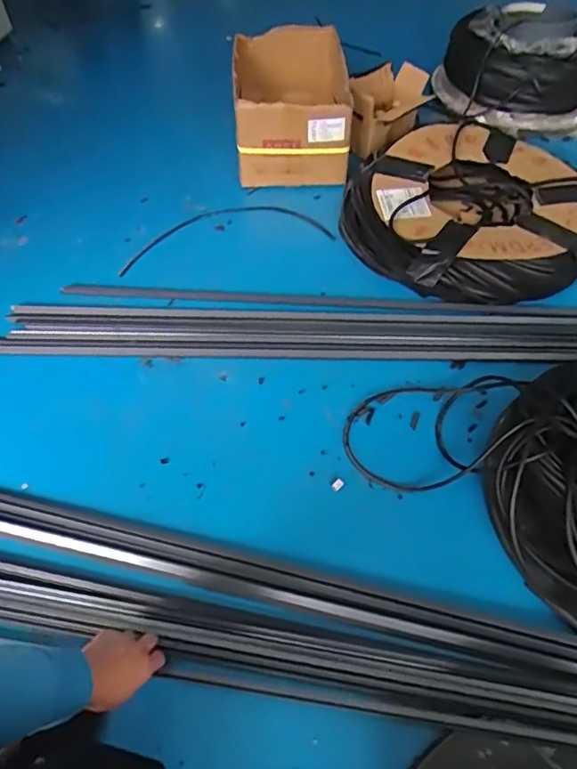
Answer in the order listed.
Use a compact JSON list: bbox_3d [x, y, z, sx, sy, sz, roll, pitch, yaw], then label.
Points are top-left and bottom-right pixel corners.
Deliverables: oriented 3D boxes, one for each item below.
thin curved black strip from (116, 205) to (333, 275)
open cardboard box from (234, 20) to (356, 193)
[{"bbox_3d":[-0.144,-0.345,1.209,0.461,0.010,0.168,-10,54,-5],"label":"thin curved black strip"},{"bbox_3d":[0.005,-0.678,1.330,0.283,0.208,0.373,-2,54,1],"label":"open cardboard box"}]

